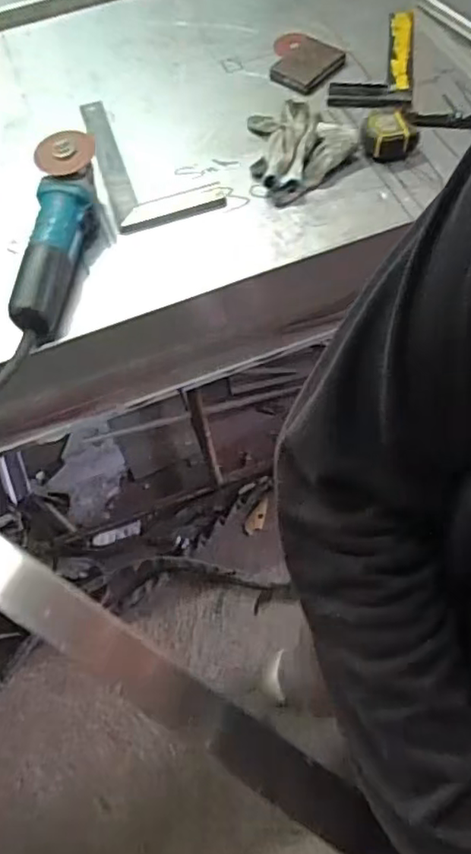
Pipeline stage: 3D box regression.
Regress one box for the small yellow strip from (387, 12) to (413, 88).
[{"bbox_3d":[0.261,-0.598,0.965,0.038,0.019,0.213,7,62,7],"label":"small yellow strip"}]

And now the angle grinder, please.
[{"bbox_3d":[-0.225,-0.246,0.780,0.063,0.076,0.280,5,78,6],"label":"angle grinder"}]

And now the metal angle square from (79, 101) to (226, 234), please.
[{"bbox_3d":[-0.133,-0.396,0.892,0.158,0.027,0.285,-17,59,-8],"label":"metal angle square"}]

